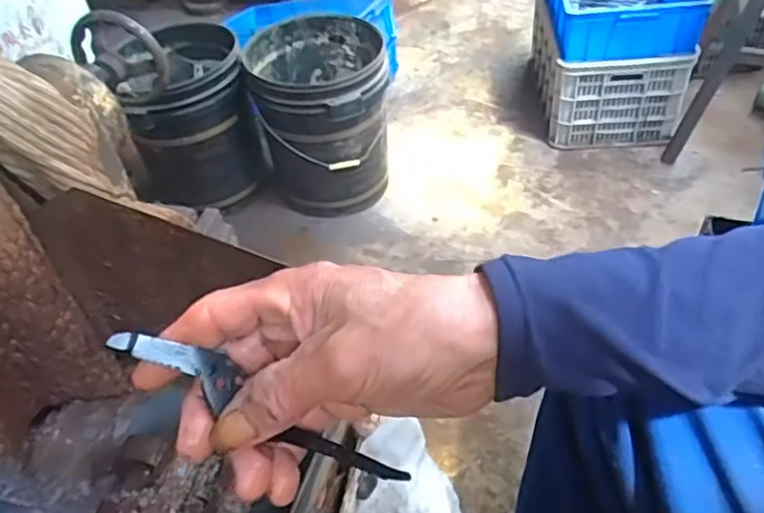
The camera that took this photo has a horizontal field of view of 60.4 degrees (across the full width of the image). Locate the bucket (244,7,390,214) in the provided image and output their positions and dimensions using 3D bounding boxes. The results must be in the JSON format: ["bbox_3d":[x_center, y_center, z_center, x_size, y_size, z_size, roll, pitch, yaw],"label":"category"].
[{"bbox_3d":[-0.152,-0.351,1.759,0.346,0.417,0.388,-13,46,-6],"label":"bucket"}]

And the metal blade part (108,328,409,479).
[{"bbox_3d":[-0.049,0.070,0.295,0.150,0.005,0.020,34,46,-17],"label":"metal blade part"}]

